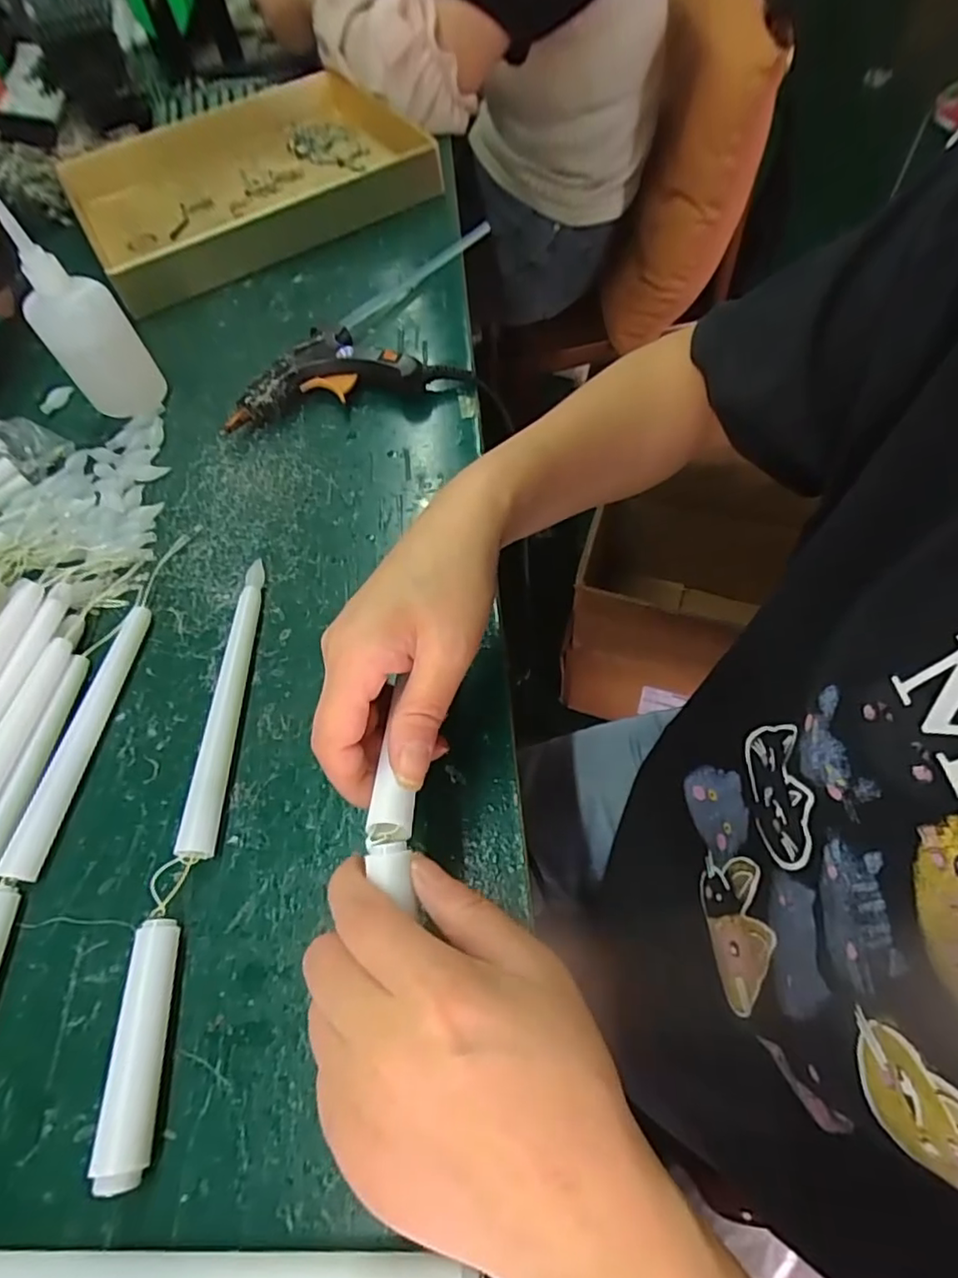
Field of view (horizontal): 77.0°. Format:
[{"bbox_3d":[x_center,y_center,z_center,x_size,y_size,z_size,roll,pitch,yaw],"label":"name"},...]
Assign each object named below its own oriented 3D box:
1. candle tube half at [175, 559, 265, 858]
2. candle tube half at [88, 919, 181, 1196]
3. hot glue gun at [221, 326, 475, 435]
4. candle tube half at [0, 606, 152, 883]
[{"bbox_3d":[-0.134,0.028,0.318,0.017,0.015,0.165,-5,59,3],"label":"candle tube half"},{"bbox_3d":[-0.133,0.160,0.239,0.016,0.021,0.087,-8,59,1],"label":"candle tube half"},{"bbox_3d":[-0.098,-0.193,0.432,0.164,0.031,0.066,-14,59,-2],"label":"hot glue gun"},{"bbox_3d":[-0.209,0.047,0.313,0.020,0.013,0.146,2,59,7],"label":"candle tube half"}]

